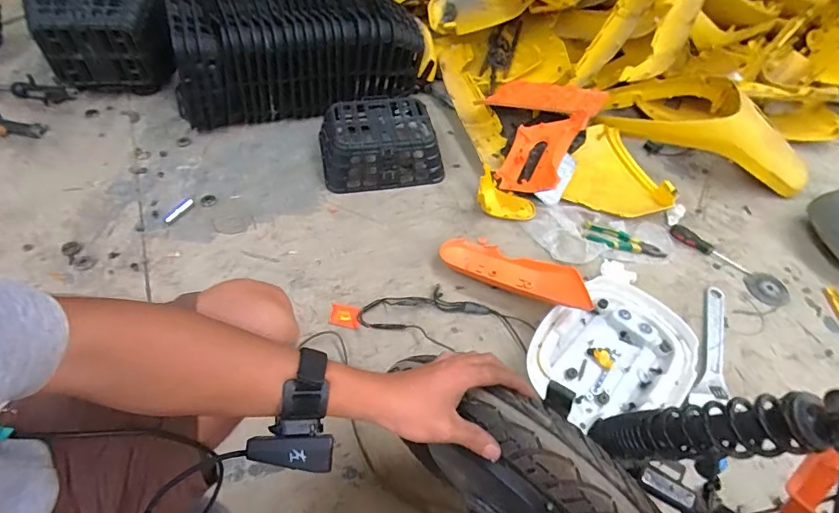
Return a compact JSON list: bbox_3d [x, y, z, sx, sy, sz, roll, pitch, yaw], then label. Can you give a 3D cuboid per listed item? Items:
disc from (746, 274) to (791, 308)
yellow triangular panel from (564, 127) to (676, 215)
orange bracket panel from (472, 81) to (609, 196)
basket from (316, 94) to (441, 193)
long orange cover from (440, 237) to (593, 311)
[{"bbox_3d":[0.820,0.078,1.064,0.102,0.005,0.088,-21,55,-20],"label":"disc"},{"bbox_3d":[0.557,-0.229,1.251,0.275,0.057,0.286,15,51,8],"label":"yellow triangular panel"},{"bbox_3d":[0.313,-0.385,1.278,0.321,0.143,0.495,27,54,17],"label":"orange bracket panel"},{"bbox_3d":[-0.110,-0.301,1.197,0.304,0.123,0.231,-12,53,-14],"label":"basket"},{"bbox_3d":[0.212,0.029,1.002,0.326,0.026,0.121,20,52,11],"label":"long orange cover"}]

